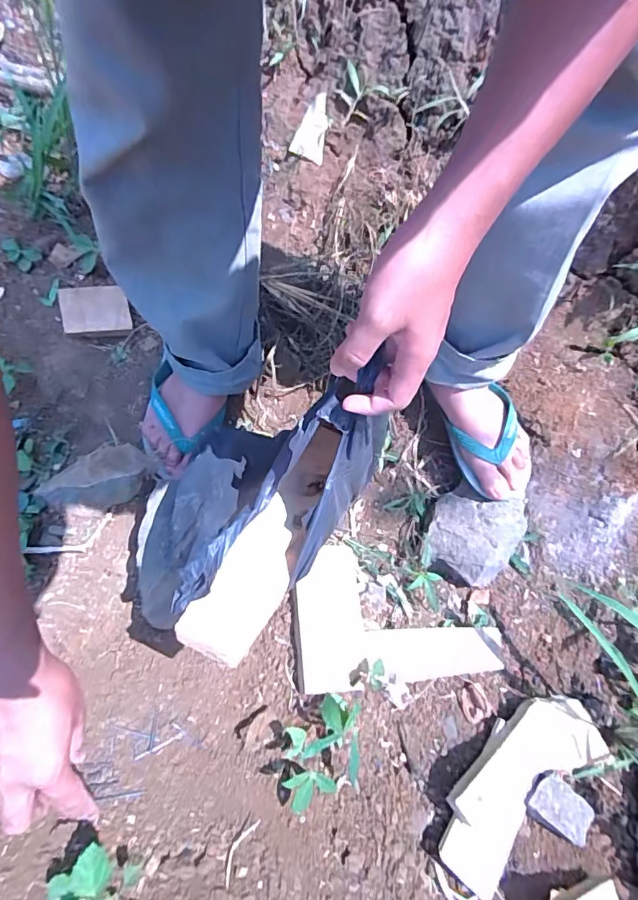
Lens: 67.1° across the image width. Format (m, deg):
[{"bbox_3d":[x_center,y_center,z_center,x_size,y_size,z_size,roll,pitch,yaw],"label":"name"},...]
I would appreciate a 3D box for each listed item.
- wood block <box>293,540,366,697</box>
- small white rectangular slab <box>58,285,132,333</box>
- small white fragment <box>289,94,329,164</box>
[{"bbox_3d":[0.012,0.190,0.564,0.078,0.024,0.167,0,57,-5],"label":"wood block"},{"bbox_3d":[-0.337,-0.213,0.724,0.093,0.005,0.067,-13,88,-30],"label":"small white rectangular slab"},{"bbox_3d":[-0.012,-0.572,0.851,0.056,0.010,0.128,12,85,3],"label":"small white fragment"}]

